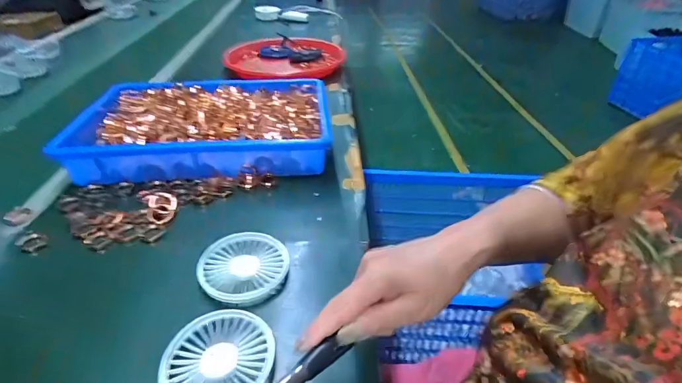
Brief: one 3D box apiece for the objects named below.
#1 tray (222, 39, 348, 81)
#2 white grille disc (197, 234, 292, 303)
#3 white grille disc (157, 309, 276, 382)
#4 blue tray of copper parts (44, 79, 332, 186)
[{"bbox_3d":[-0.134,-0.311,0.887,0.283,0.041,0.303,-3,36,-3],"label":"tray"},{"bbox_3d":[-0.100,0.077,0.391,0.090,0.016,0.086,0,35,0],"label":"white grille disc"},{"bbox_3d":[-0.103,0.138,0.307,0.089,0.007,0.086,3,36,5],"label":"white grille disc"},{"bbox_3d":[-0.207,-0.102,0.585,0.365,0.072,0.235,-4,36,-5],"label":"blue tray of copper parts"}]

